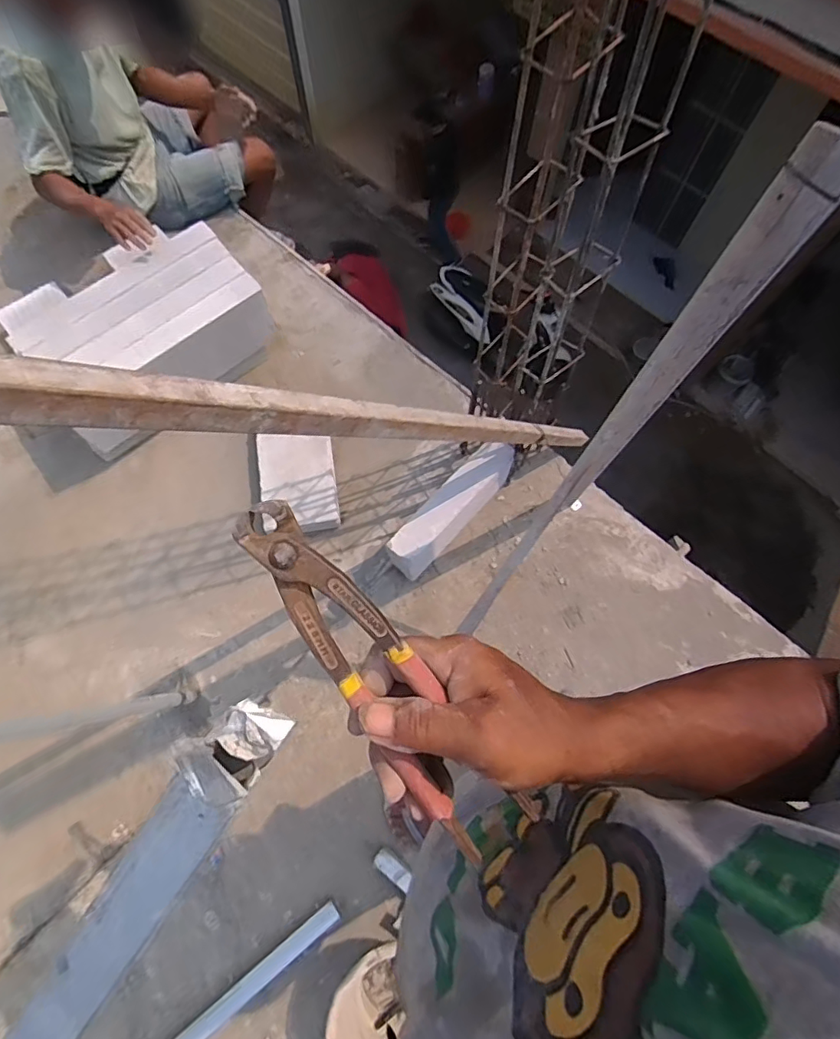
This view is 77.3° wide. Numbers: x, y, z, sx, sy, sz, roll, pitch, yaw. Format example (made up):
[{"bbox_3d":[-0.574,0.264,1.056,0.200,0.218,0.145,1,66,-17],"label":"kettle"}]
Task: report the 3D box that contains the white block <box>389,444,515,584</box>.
[{"bbox_3d":[0.080,-0.015,1.317,0.093,0.222,0.395,40,76,11],"label":"white block"}]

